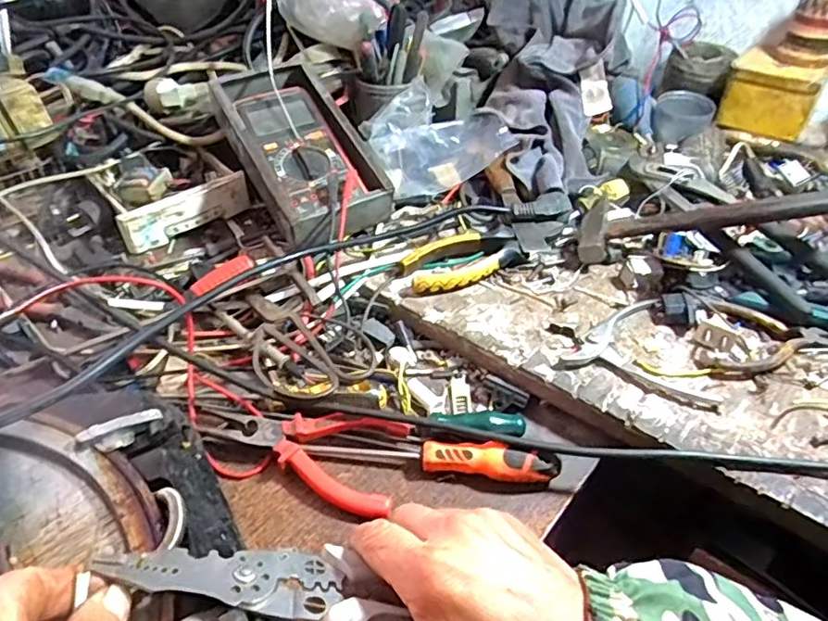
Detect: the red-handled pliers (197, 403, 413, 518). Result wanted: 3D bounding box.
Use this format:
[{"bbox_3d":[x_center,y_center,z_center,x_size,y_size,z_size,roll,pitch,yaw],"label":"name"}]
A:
[{"bbox_3d":[-0.084,0.097,0.407,0.148,0.024,0.064,7,43,7],"label":"red-handled pliers"}]

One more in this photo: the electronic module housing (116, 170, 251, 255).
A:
[{"bbox_3d":[-0.228,-0.102,0.603,0.020,0.045,0.136,33,52,30],"label":"electronic module housing"}]

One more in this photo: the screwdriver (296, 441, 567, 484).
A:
[{"bbox_3d":[0.012,0.101,0.409,0.170,0.024,0.020,5,43,5],"label":"screwdriver"}]

